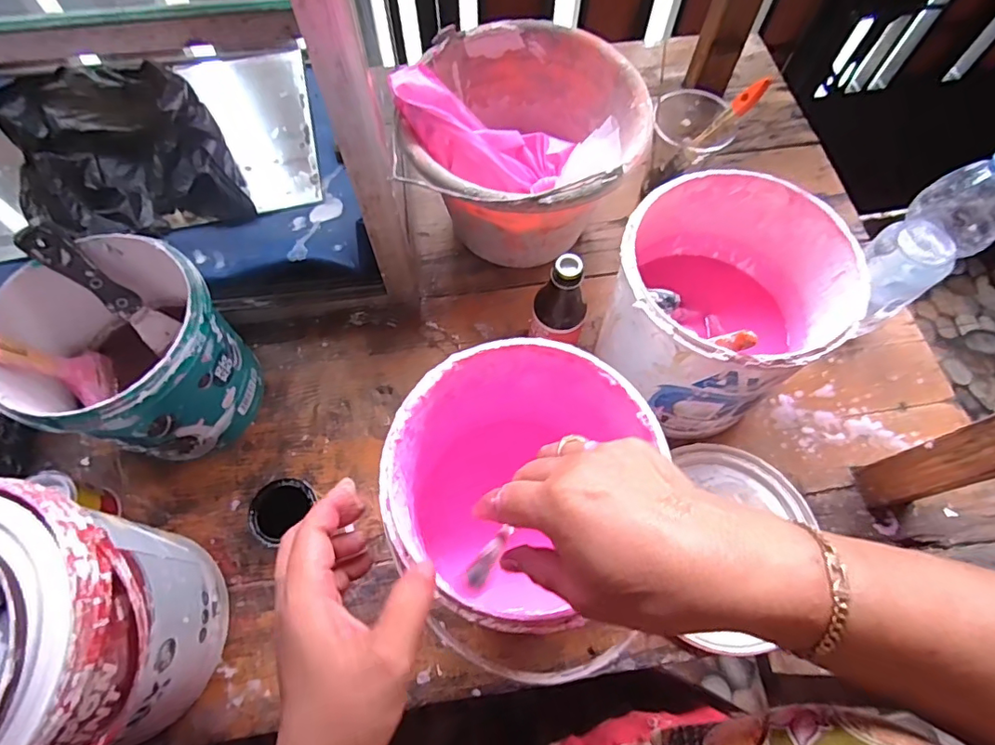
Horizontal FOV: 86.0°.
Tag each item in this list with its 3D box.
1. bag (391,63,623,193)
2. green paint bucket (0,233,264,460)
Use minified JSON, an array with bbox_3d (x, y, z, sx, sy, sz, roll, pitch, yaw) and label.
[{"bbox_3d":[0.005,-0.240,0.519,0.209,0.099,0.087,13,67,-11],"label":"bag"},{"bbox_3d":[-0.313,-0.010,0.481,0.153,0.150,0.159,0,68,0],"label":"green paint bucket"}]

